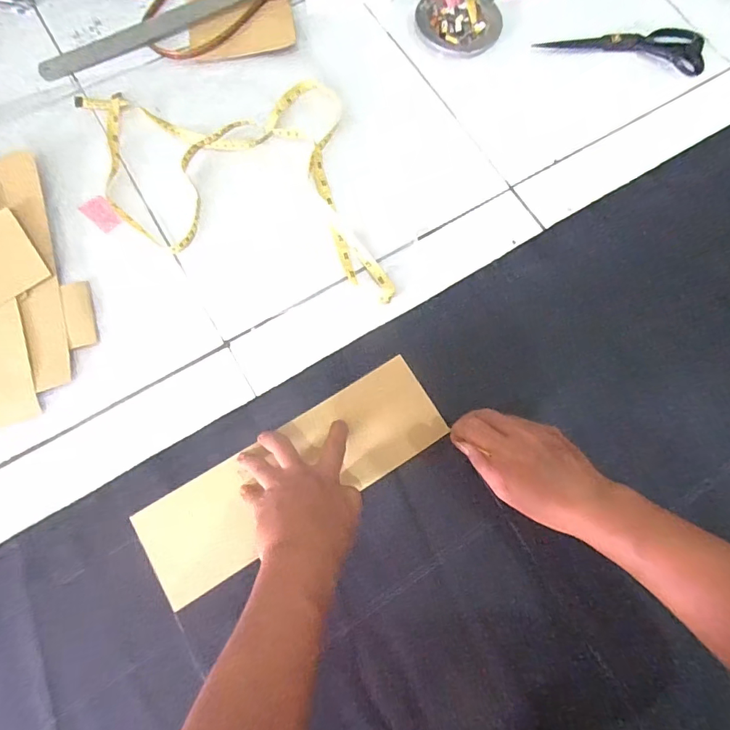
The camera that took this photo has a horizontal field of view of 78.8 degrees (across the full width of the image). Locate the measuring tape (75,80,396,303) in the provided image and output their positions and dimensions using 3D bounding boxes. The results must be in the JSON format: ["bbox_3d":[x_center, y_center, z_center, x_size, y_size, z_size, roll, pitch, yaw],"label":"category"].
[{"bbox_3d":[-0.156,-0.239,0.534,0.411,0.019,0.275,8,75,0],"label":"measuring tape"}]

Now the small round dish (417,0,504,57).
[{"bbox_3d":[0.134,-0.473,0.613,0.110,0.016,0.099,-20,77,-7],"label":"small round dish"}]

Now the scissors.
[{"bbox_3d":[0.362,-0.458,0.622,0.230,0.016,0.077,12,75,1],"label":"scissors"}]

